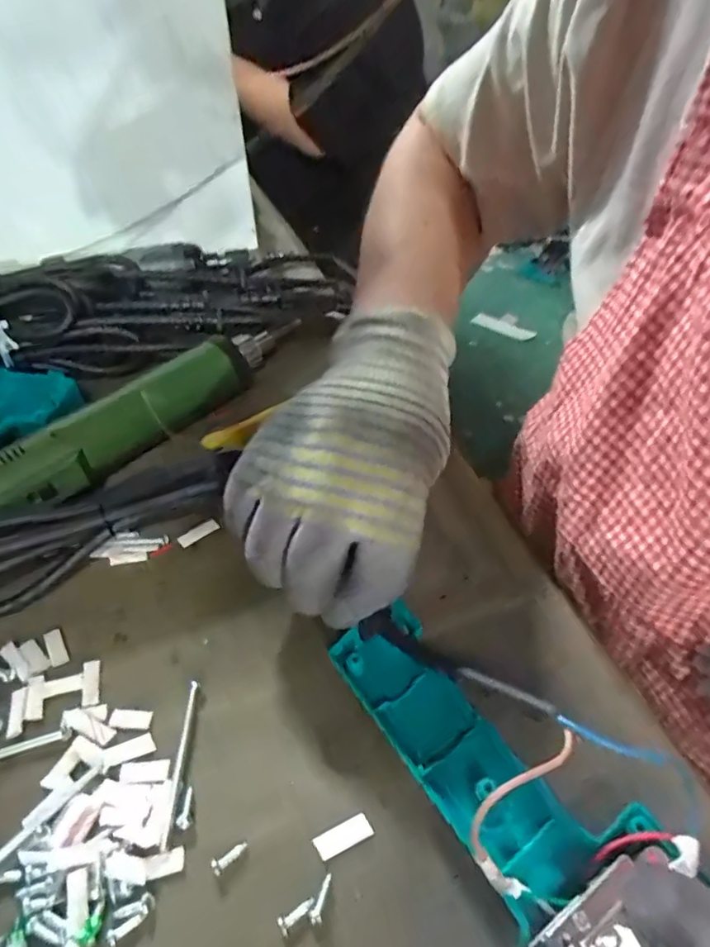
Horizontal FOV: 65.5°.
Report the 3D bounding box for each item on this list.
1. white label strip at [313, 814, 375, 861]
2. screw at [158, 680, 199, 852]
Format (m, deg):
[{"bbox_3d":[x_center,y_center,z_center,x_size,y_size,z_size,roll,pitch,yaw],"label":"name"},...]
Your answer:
[{"bbox_3d":[-0.004,0.131,0.199,0.020,0.004,0.008,-21,52,-13],"label":"white label strip"},{"bbox_3d":[-0.070,0.113,0.220,0.004,0.004,0.061,0,45,1],"label":"screw"}]

